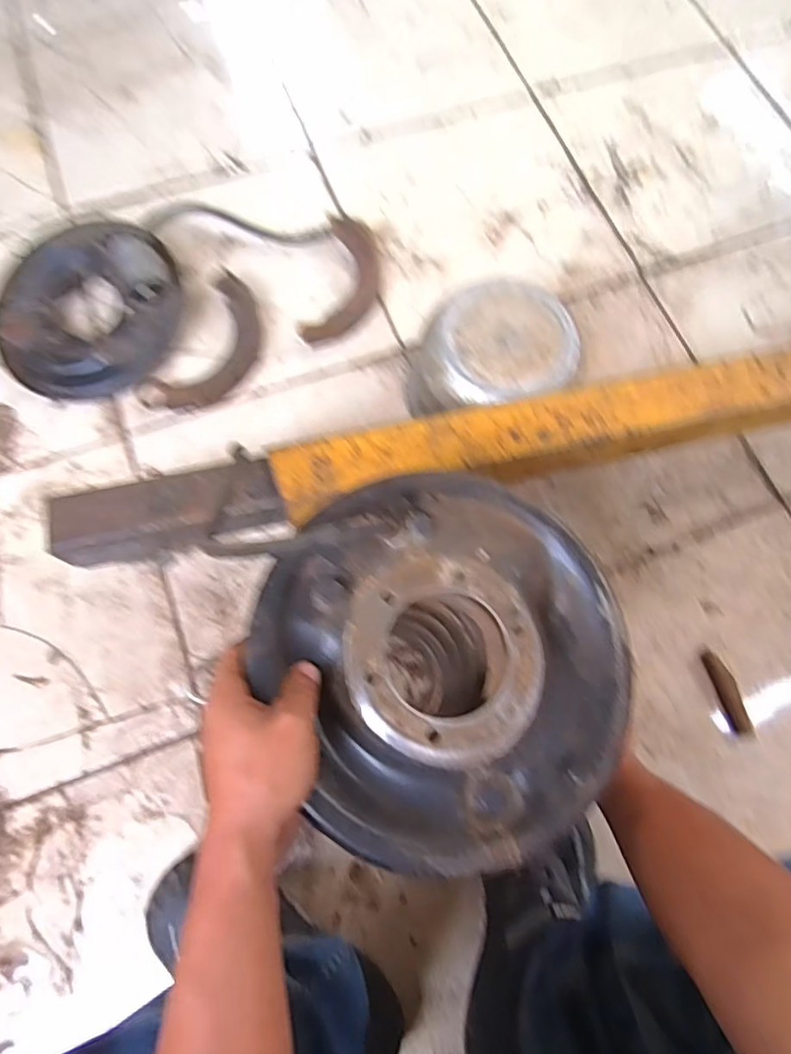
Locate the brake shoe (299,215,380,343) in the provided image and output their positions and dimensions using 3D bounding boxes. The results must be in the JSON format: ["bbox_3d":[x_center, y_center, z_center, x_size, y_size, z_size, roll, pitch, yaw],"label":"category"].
[{"bbox_3d":[-0.074,-0.365,0.859,0.093,0.026,0.213,12,74,1],"label":"brake shoe"}]

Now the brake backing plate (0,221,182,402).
[{"bbox_3d":[-0.435,-0.303,0.805,0.262,0.076,0.262,0,84,0],"label":"brake backing plate"}]

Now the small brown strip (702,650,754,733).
[{"bbox_3d":[0.411,0.203,0.711,0.028,0.012,0.099,-13,75,-6],"label":"small brown strip"}]

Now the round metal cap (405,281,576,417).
[{"bbox_3d":[0.123,-0.213,0.770,0.196,0.136,0.161,-20,74,-8],"label":"round metal cap"}]

